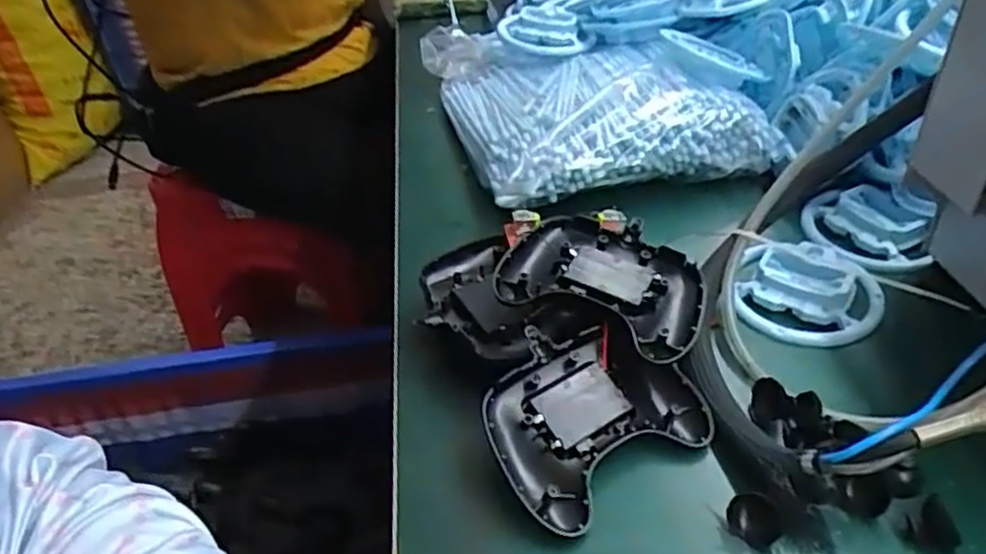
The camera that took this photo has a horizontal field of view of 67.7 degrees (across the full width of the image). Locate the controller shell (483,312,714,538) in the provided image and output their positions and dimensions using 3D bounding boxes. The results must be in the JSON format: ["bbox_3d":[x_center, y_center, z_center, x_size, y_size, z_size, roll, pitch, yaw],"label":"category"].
[{"bbox_3d":[0.052,0.078,0.416,0.119,0.030,0.096,-28,65,-24],"label":"controller shell"}]

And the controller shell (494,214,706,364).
[{"bbox_3d":[0.074,0.003,0.462,0.123,0.033,0.093,19,46,28],"label":"controller shell"}]

